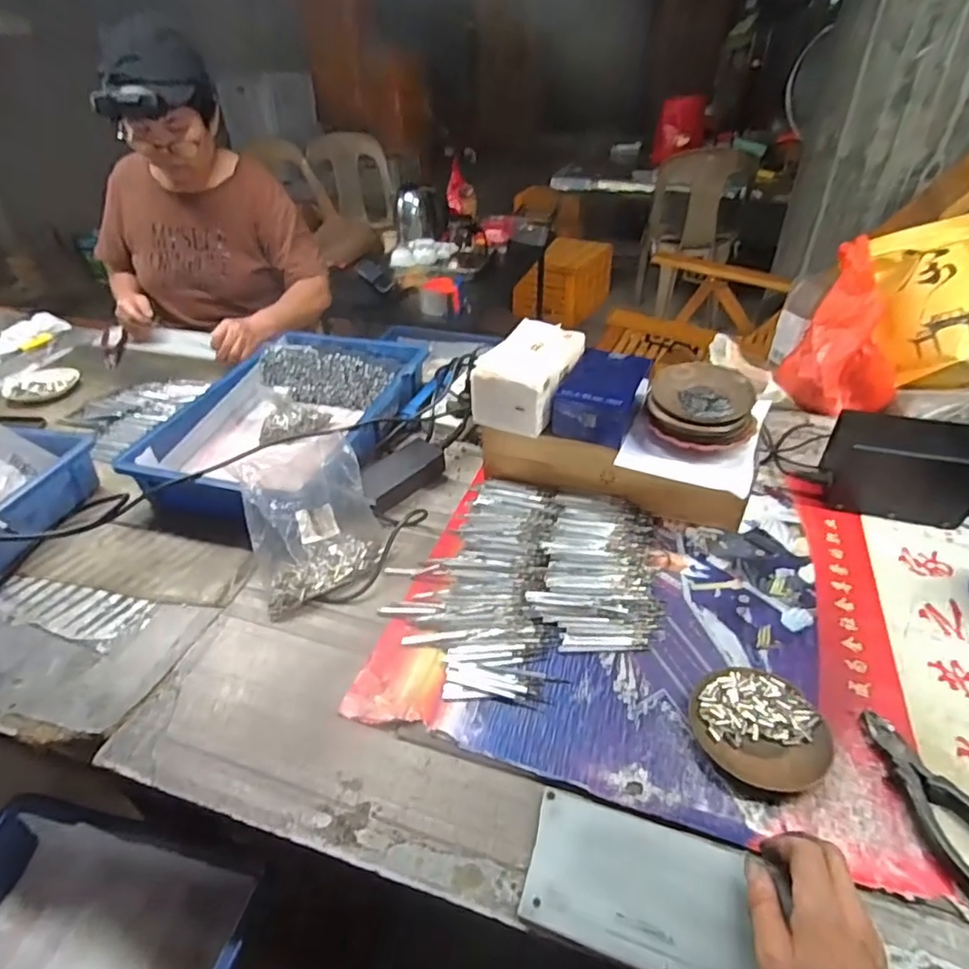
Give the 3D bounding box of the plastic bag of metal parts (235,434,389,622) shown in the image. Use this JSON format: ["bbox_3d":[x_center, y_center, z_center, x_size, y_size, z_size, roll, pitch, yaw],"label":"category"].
[{"bbox_3d":[-0.202,0.040,0.681,0.146,0.122,0.138,-20,42,-21],"label":"plastic bag of metal parts"}]

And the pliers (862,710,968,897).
[{"bbox_3d":[0.366,0.258,0.465,0.050,0.016,0.163,-7,39,-7],"label":"pliers"}]

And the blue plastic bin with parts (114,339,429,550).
[{"bbox_3d":[-0.293,-0.106,0.901,0.280,0.086,0.468,11,40,16],"label":"blue plastic bin with parts"}]

